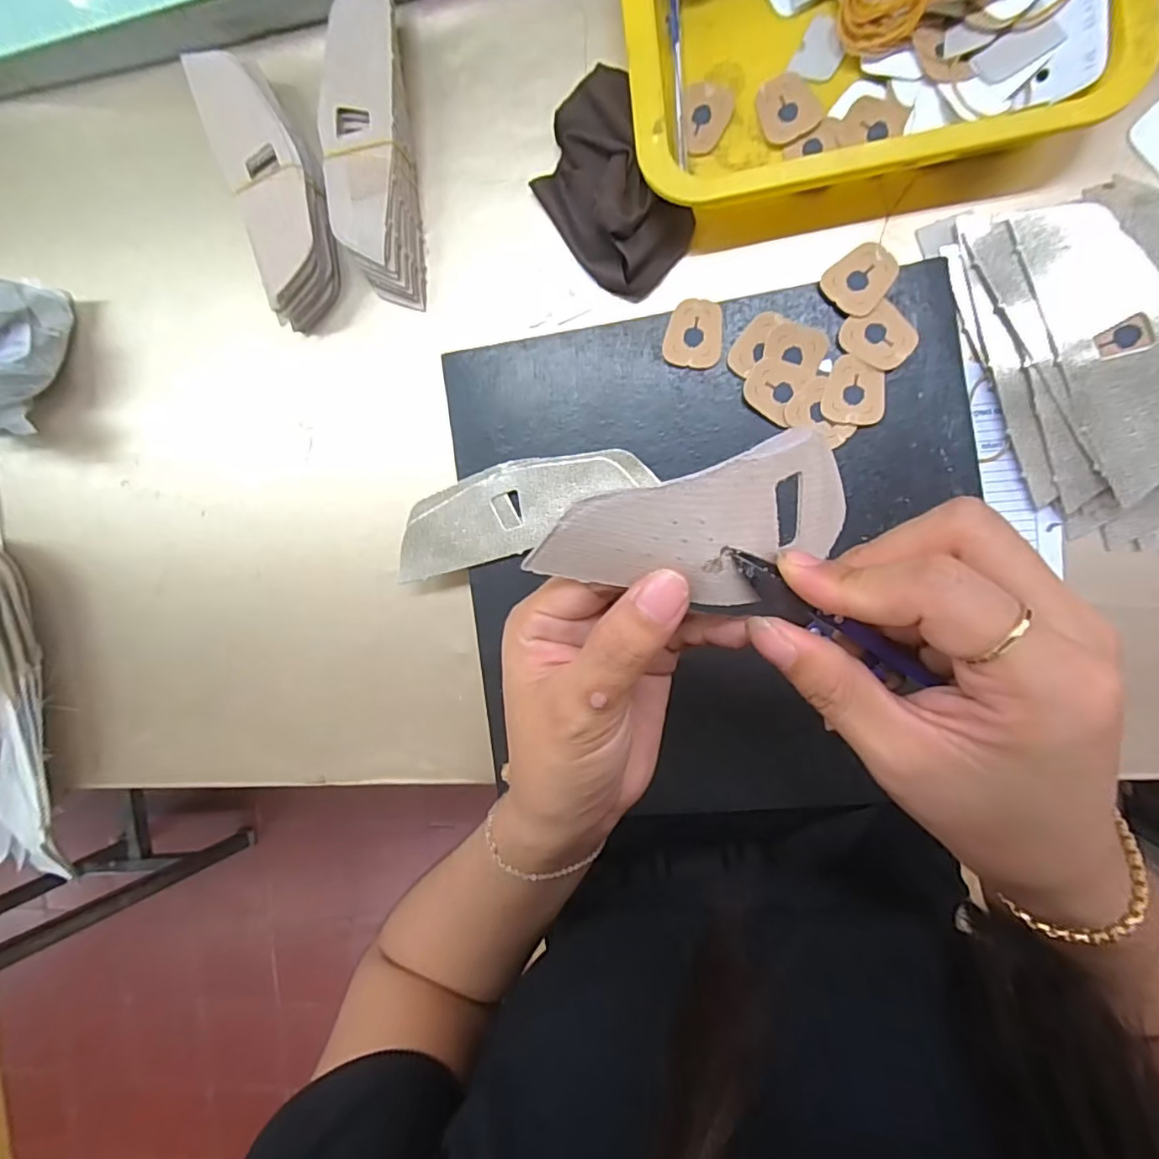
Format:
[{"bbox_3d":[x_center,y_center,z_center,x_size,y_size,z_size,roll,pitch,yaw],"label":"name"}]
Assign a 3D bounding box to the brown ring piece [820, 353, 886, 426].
[{"bbox_3d":[0.155,-0.107,0.324,0.033,0.004,0.037,5,94,9],"label":"brown ring piece"}]

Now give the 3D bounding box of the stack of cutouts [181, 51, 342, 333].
[{"bbox_3d":[-0.200,-0.260,0.383,0.053,0.036,0.165,-17,91,10],"label":"stack of cutouts"}]

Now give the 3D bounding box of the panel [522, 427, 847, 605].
[{"bbox_3d":[0.041,-0.015,0.173,0.103,0.037,0.042,-12,92,-17],"label":"panel"}]

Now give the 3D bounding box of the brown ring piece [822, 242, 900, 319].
[{"bbox_3d":[0.158,-0.168,0.321,0.036,0.004,0.032,-44,86,9],"label":"brown ring piece"}]

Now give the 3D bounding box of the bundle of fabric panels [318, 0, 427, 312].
[{"bbox_3d":[-0.135,-0.274,0.372,0.050,0.038,0.180,-3,93,9],"label":"bundle of fabric panels"}]

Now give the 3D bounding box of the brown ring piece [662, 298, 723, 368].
[{"bbox_3d":[0.068,-0.145,0.338,0.033,0.004,0.038,7,95,9],"label":"brown ring piece"}]

